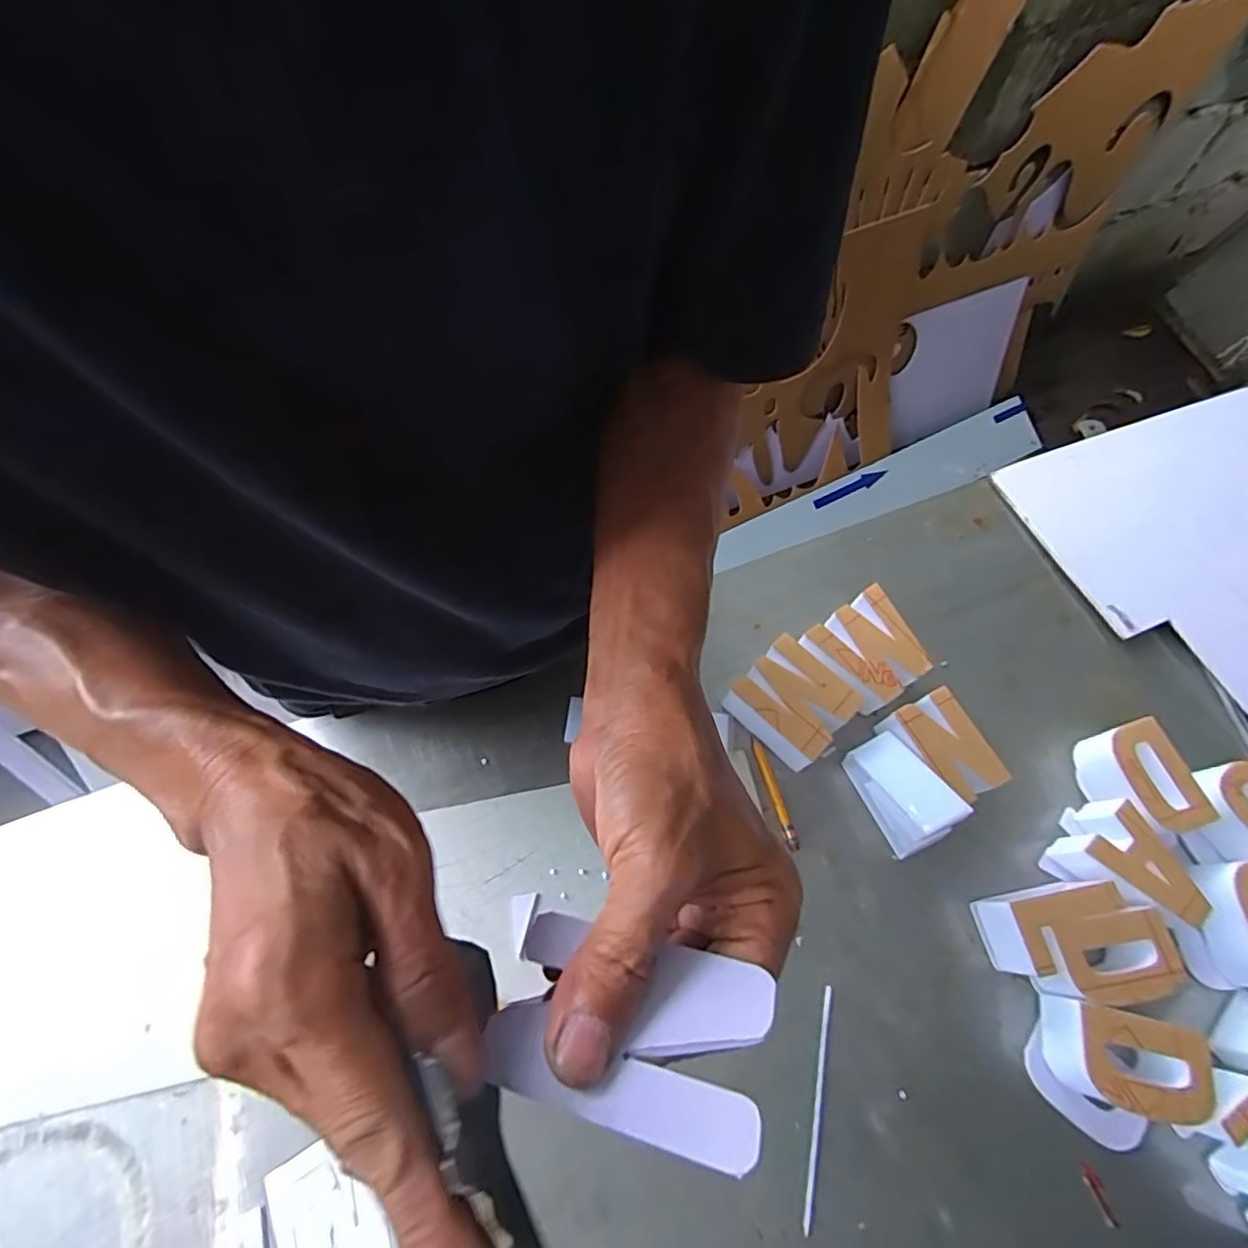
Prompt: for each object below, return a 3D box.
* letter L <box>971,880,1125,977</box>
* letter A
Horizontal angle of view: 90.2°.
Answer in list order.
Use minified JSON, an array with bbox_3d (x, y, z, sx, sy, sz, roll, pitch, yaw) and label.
[{"bbox_3d":[0.311,0.215,0.448,0.088,0.053,0.052,-9,66,-8],"label":"letter L"},{"bbox_3d":[0.379,0.184,0.469,0.067,0.047,0.086,-41,73,-19],"label":"letter A"}]

